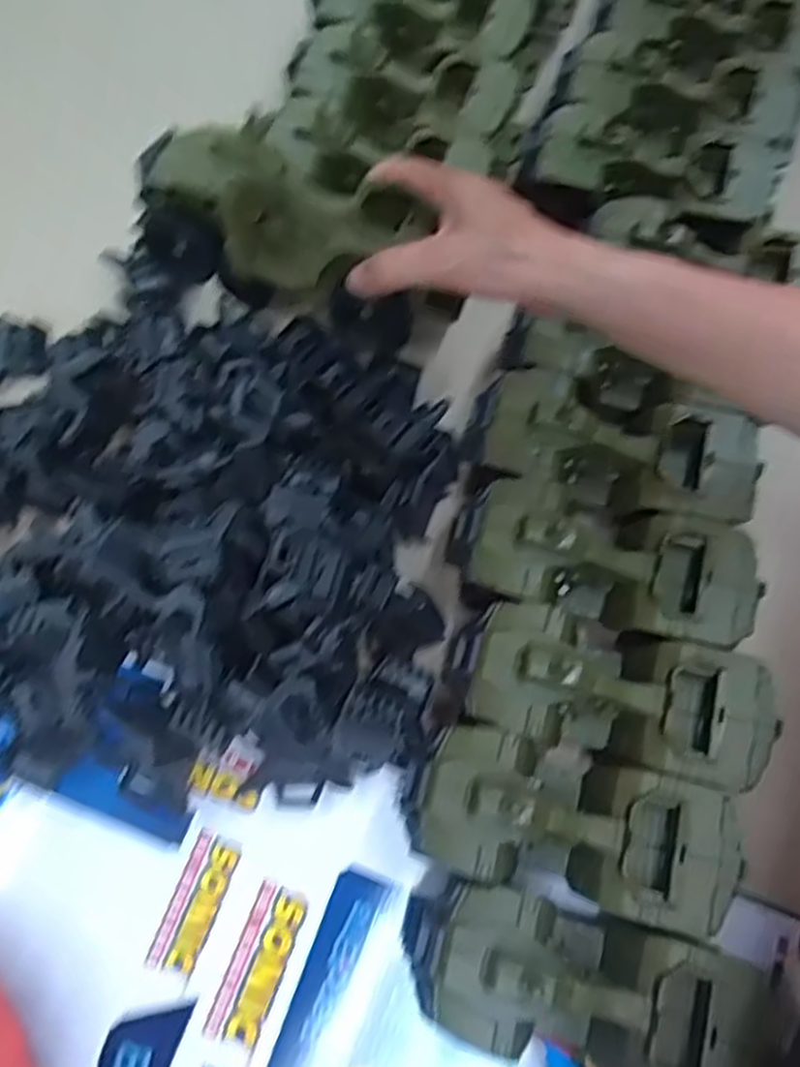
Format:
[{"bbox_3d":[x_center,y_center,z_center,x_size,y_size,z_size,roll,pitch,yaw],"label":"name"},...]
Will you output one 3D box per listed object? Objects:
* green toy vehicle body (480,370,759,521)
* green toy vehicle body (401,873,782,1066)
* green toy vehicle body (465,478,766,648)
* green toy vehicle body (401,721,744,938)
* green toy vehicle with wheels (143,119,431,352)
[{"bbox_3d":[0.142,-0.055,0.514,0.184,0.059,0.084,18,72,6],"label":"green toy vehicle body"},{"bbox_3d":[0.100,0.250,0.425,0.191,0.076,0.083,16,72,5],"label":"green toy vehicle body"},{"bbox_3d":[0.132,0.020,0.491,0.179,0.063,0.084,14,72,5],"label":"green toy vehicle body"},{"bbox_3d":[0.094,0.169,0.450,0.179,0.079,0.077,14,72,5],"label":"green toy vehicle body"},{"bbox_3d":[-0.065,-0.179,0.437,0.156,0.065,0.083,20,72,6],"label":"green toy vehicle with wheels"}]

